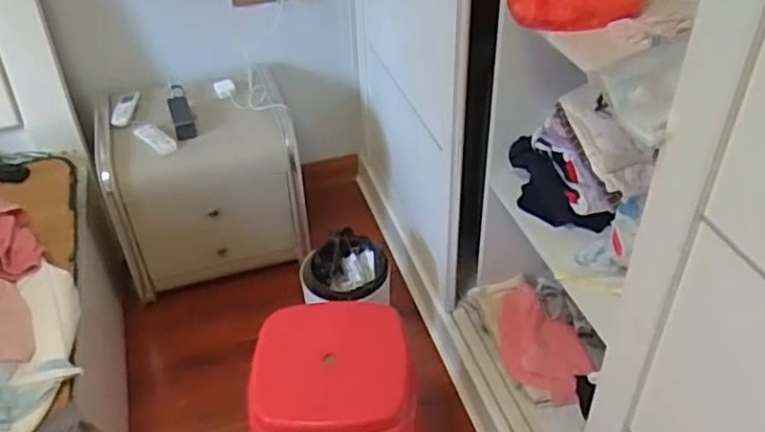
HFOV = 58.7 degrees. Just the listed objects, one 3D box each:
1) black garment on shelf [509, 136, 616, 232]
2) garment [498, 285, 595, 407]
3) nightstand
[{"bbox_3d":[0.322,-0.042,1.341,0.069,0.084,0.282,-15,43,-20],"label":"black garment on shelf"},{"bbox_3d":[0.354,0.283,1.513,0.241,0.090,0.184,30,47,28],"label":"garment"},{"bbox_3d":[-0.471,-0.104,1.808,0.463,0.403,0.402,-10,42,-15],"label":"nightstand"}]

